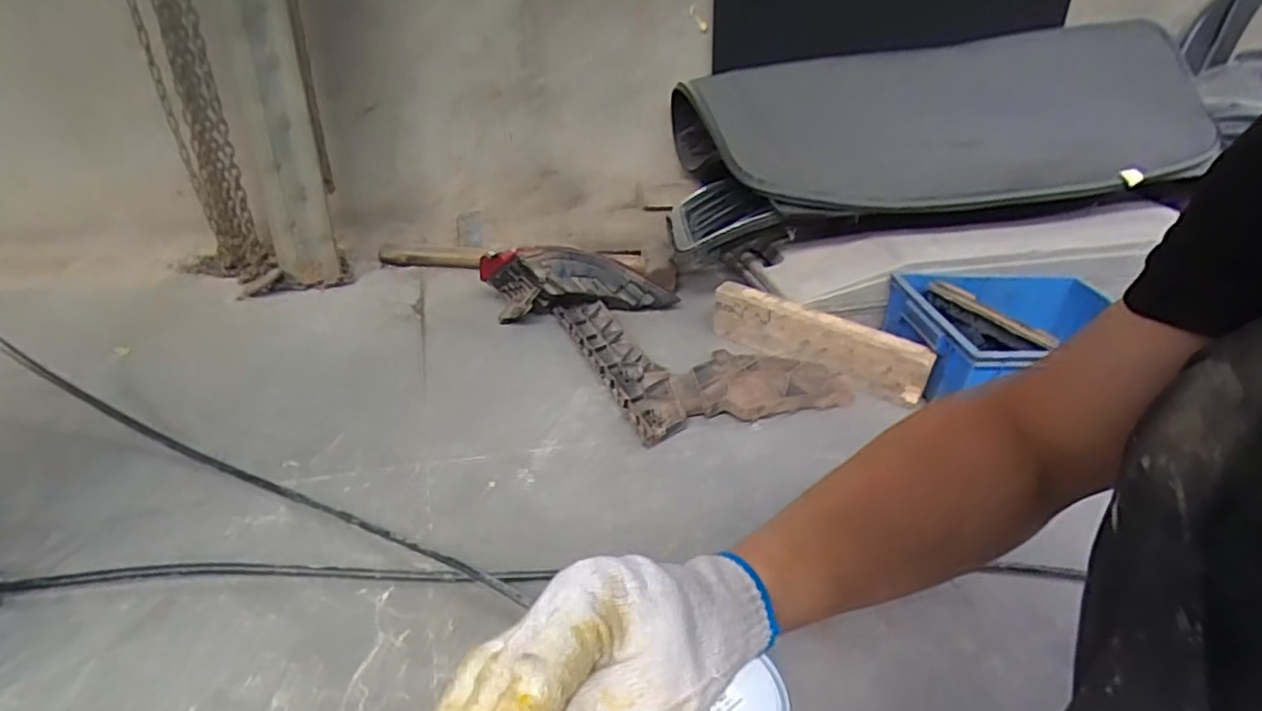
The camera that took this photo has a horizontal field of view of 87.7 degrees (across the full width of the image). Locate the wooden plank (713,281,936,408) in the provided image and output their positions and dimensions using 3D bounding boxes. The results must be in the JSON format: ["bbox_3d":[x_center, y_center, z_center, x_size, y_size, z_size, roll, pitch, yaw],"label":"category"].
[{"bbox_3d":[0.296,-0.021,1.075,0.363,0.101,0.051,22,35,28],"label":"wooden plank"}]

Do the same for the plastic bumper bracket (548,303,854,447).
[{"bbox_3d":[0.105,-0.012,1.096,0.348,0.036,0.400,-9,33,-21],"label":"plastic bumper bracket"}]

